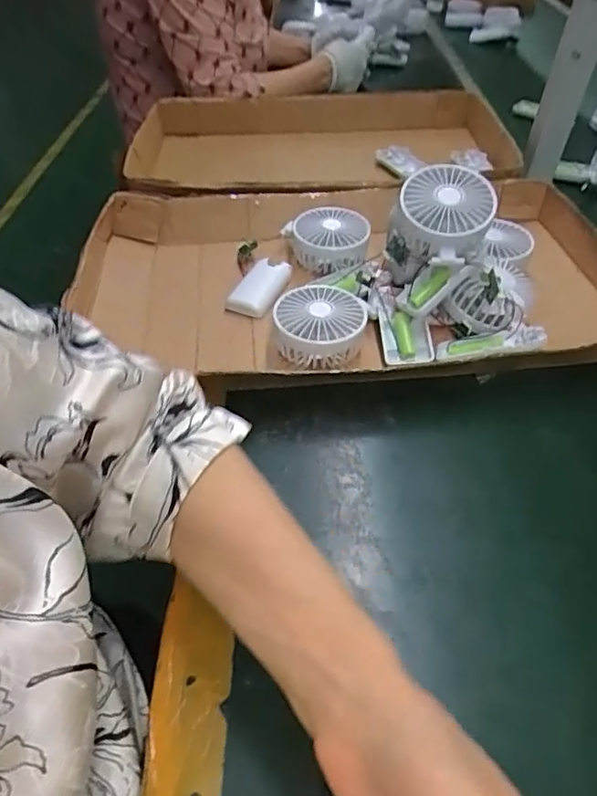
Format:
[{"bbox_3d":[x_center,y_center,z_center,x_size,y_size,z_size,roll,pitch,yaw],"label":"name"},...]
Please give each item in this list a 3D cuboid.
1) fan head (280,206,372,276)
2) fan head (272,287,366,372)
[{"bbox_3d":[0.034,-0.178,0.632,0.093,0.044,0.083,-5,46,-6],"label":"fan head"},{"bbox_3d":[0.021,-0.067,0.529,0.082,0.049,0.085,1,46,-1],"label":"fan head"}]

